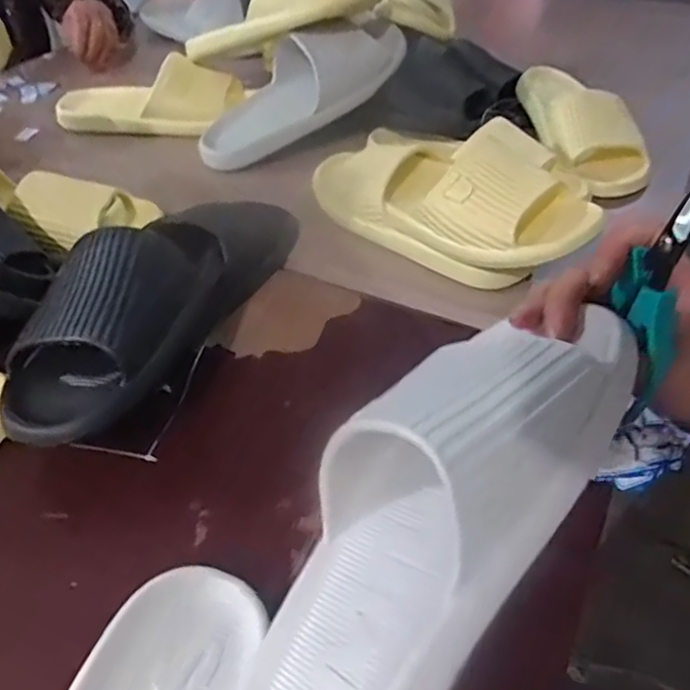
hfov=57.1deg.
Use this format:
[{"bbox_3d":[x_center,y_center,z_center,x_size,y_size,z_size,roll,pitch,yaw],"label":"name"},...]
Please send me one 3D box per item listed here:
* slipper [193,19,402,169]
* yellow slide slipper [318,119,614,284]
[{"bbox_3d":[-0.052,-0.292,0.709,0.268,0.078,0.110,-37,49,-3],"label":"slipper"},{"bbox_3d":[0.088,-0.141,0.572,0.277,0.081,0.114,28,51,29],"label":"yellow slide slipper"}]

